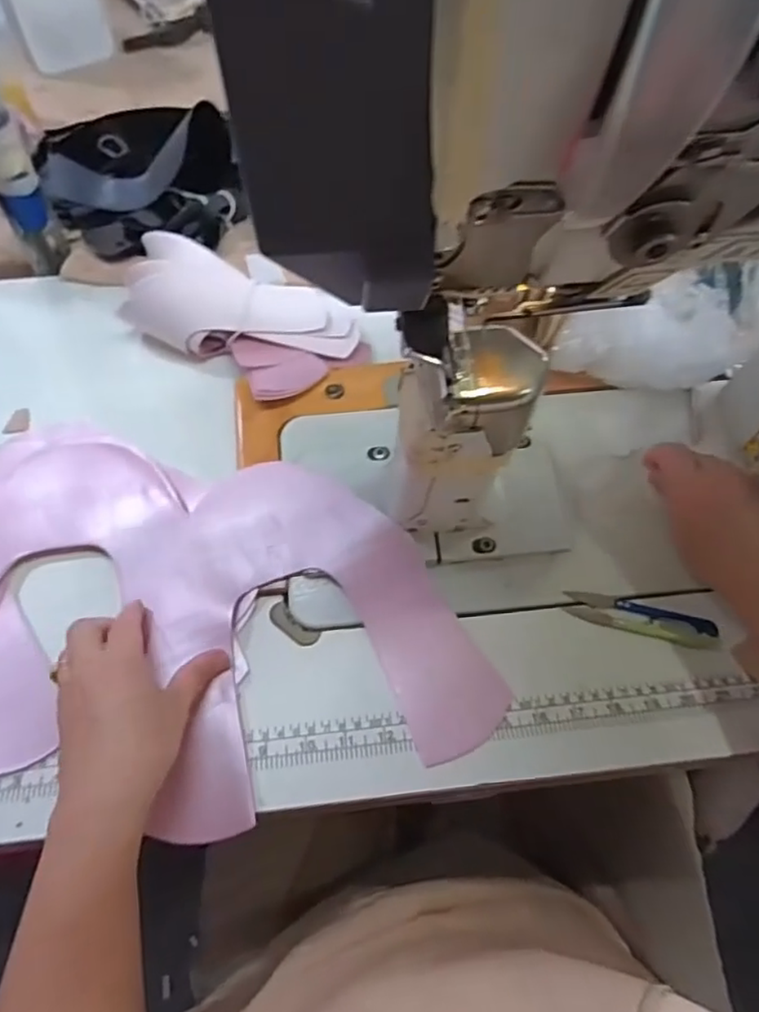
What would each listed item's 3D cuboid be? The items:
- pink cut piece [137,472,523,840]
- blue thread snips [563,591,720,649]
[{"bbox_3d":[-0.054,0.072,0.453,0.218,0.027,0.241,-16,61,-10],"label":"pink cut piece"},{"bbox_3d":[0.188,0.081,0.466,0.101,0.015,0.025,13,60,7],"label":"blue thread snips"}]

